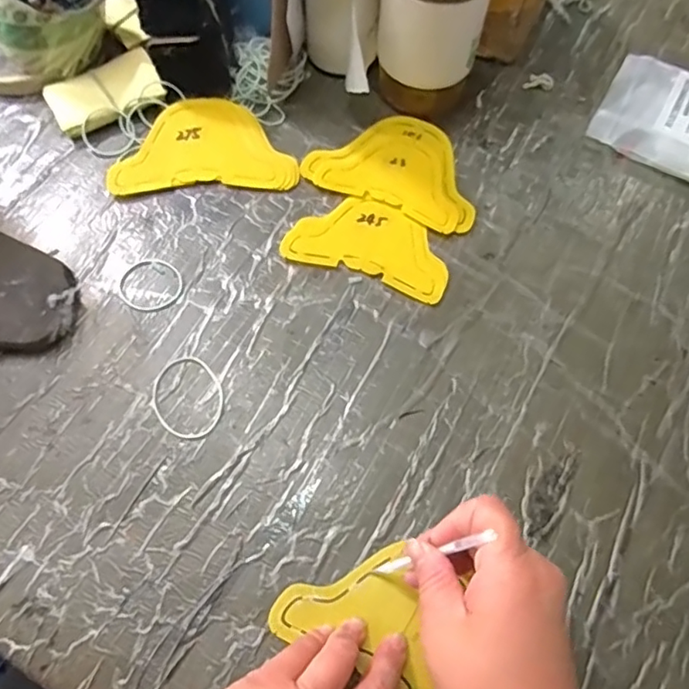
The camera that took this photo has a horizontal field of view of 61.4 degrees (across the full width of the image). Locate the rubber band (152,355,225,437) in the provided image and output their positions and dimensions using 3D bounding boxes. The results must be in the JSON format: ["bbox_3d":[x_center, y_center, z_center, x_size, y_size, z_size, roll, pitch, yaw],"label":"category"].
[{"bbox_3d":[-0.109,0.037,0.403,0.047,0.004,0.059,-36,72,-15],"label":"rubber band"}]

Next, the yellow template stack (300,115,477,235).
[{"bbox_3d":[0.048,-0.153,0.490,0.143,0.004,0.100,23,68,9],"label":"yellow template stack"}]

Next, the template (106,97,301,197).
[{"bbox_3d":[-0.118,-0.170,0.493,0.150,0.004,0.092,-3,71,-4],"label":"template"}]

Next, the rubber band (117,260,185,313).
[{"bbox_3d":[-0.147,-0.045,0.440,0.046,0.004,0.045,0,67,0],"label":"rubber band"}]

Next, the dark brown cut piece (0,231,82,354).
[{"bbox_3d":[-0.247,-0.021,0.415,0.089,0.021,0.105,32,70,12],"label":"dark brown cut piece"}]

